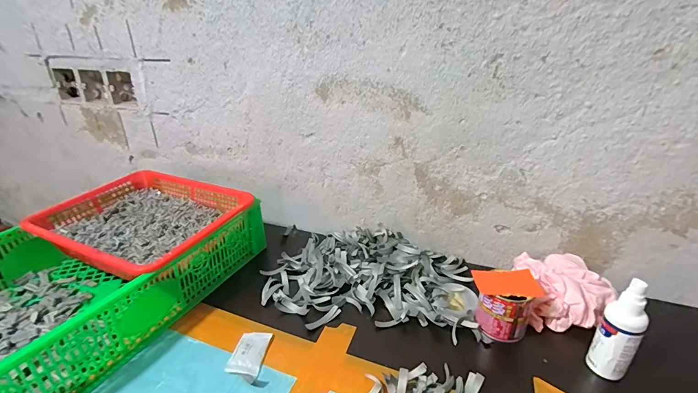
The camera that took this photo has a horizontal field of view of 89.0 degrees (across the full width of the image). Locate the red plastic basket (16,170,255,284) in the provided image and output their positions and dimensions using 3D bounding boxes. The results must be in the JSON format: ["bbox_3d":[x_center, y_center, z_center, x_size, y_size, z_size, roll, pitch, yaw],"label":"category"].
[{"bbox_3d":[-0.338,0.046,0.601,0.301,0.069,0.239,11,27,23],"label":"red plastic basket"}]

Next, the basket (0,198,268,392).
[{"bbox_3d":[-0.388,0.117,0.516,0.289,0.105,0.455,10,27,22],"label":"basket"}]

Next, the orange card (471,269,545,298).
[{"bbox_3d":[0.211,0.115,0.471,0.080,0.006,0.050,0,29,-4],"label":"orange card"}]

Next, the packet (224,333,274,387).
[{"bbox_3d":[-0.126,0.200,0.450,0.039,0.010,0.072,3,25,8],"label":"packet"}]

